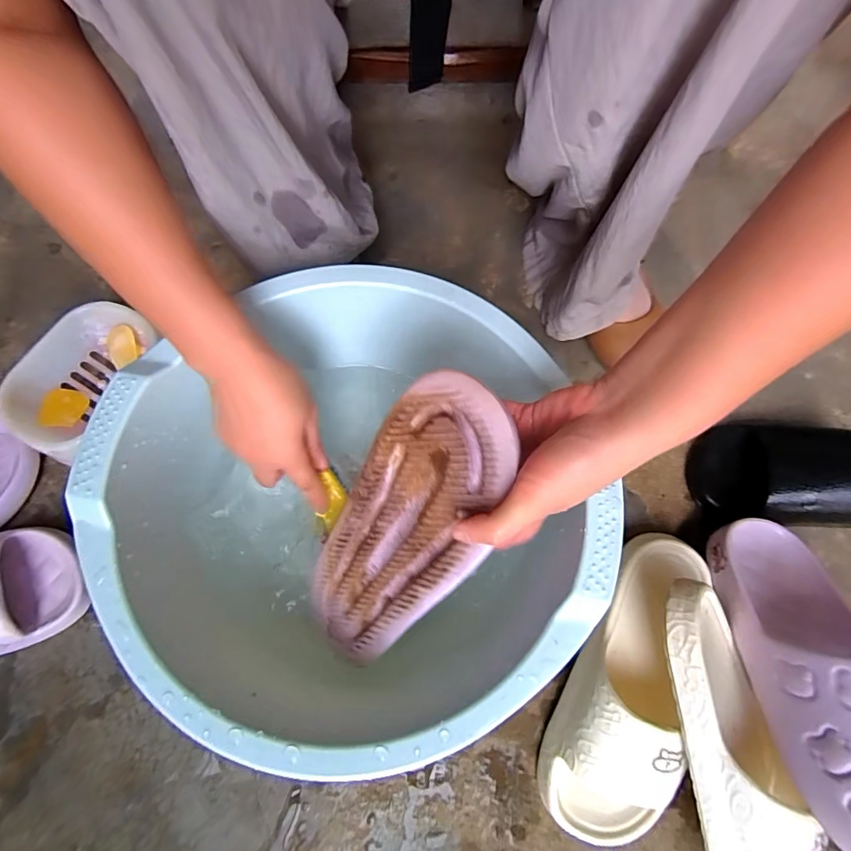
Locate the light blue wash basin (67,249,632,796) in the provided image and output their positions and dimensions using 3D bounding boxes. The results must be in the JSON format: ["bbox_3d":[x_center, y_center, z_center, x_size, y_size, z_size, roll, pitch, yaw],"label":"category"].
[{"bbox_3d":[-0.058,0.057,0.371,0.343,0.127,0.348,1,73,-3],"label":"light blue wash basin"}]

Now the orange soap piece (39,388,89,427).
[{"bbox_3d":[-0.361,-0.016,0.454,0.033,0.022,0.041,2,73,-1],"label":"orange soap piece"}]

